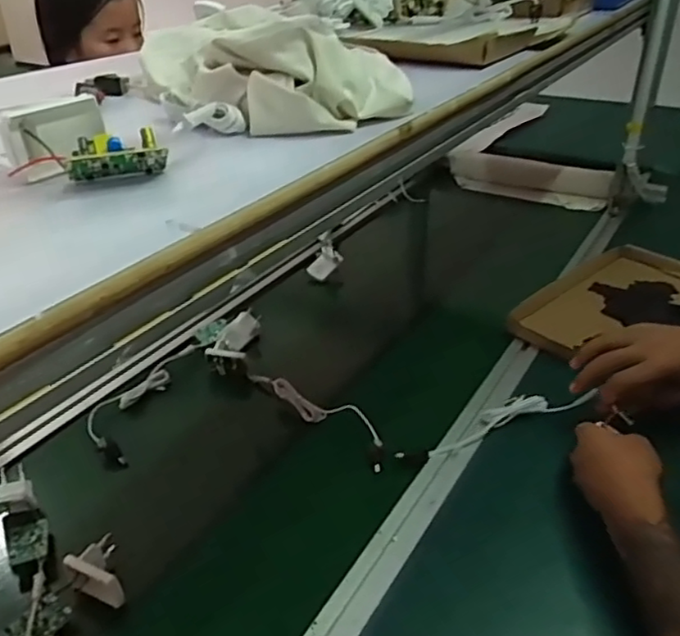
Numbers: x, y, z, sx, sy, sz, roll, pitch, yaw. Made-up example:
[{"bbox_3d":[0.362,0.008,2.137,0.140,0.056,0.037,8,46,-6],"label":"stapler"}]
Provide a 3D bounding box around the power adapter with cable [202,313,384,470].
[{"bbox_3d":[-0.075,0.095,0.820,0.099,0.051,0.331,-19,36,-29],"label":"power adapter with cable"}]

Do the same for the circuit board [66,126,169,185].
[{"bbox_3d":[-0.126,-0.091,0.364,0.052,0.018,0.035,-12,-9,-16],"label":"circuit board"}]

